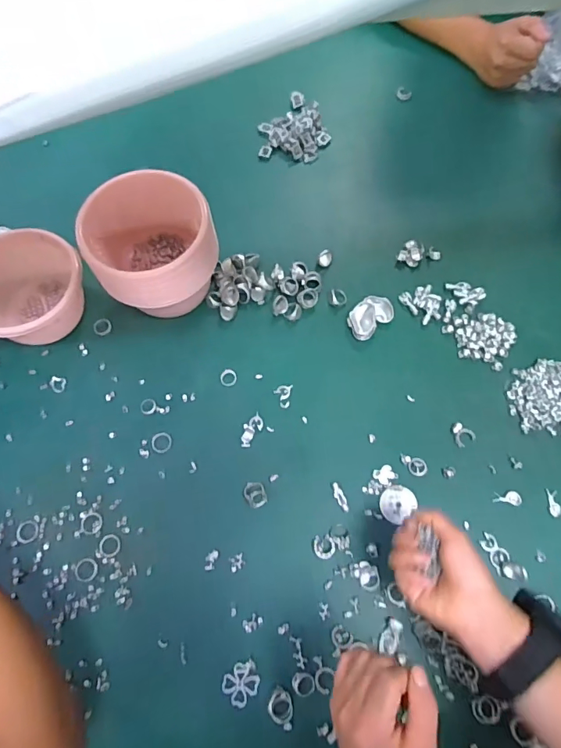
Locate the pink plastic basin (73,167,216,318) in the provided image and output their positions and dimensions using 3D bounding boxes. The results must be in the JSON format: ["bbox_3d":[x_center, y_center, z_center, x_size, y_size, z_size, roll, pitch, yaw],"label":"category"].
[{"bbox_3d":[-0.149,-0.151,0.579,0.142,0.146,0.126,12,71,7],"label":"pink plastic basin"}]

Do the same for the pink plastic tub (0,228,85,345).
[{"bbox_3d":[-0.323,-0.104,0.596,0.135,0.093,0.142,-1,68,2],"label":"pink plastic tub"}]

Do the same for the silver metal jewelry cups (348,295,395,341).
[{"bbox_3d":[0.120,-0.080,0.616,0.071,0.019,0.044,-41,72,-13],"label":"silver metal jewelry cups"}]

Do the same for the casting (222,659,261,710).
[{"bbox_3d":[-0.039,0.316,0.469,0.040,0.004,0.033,-42,72,-13],"label":"casting"}]

